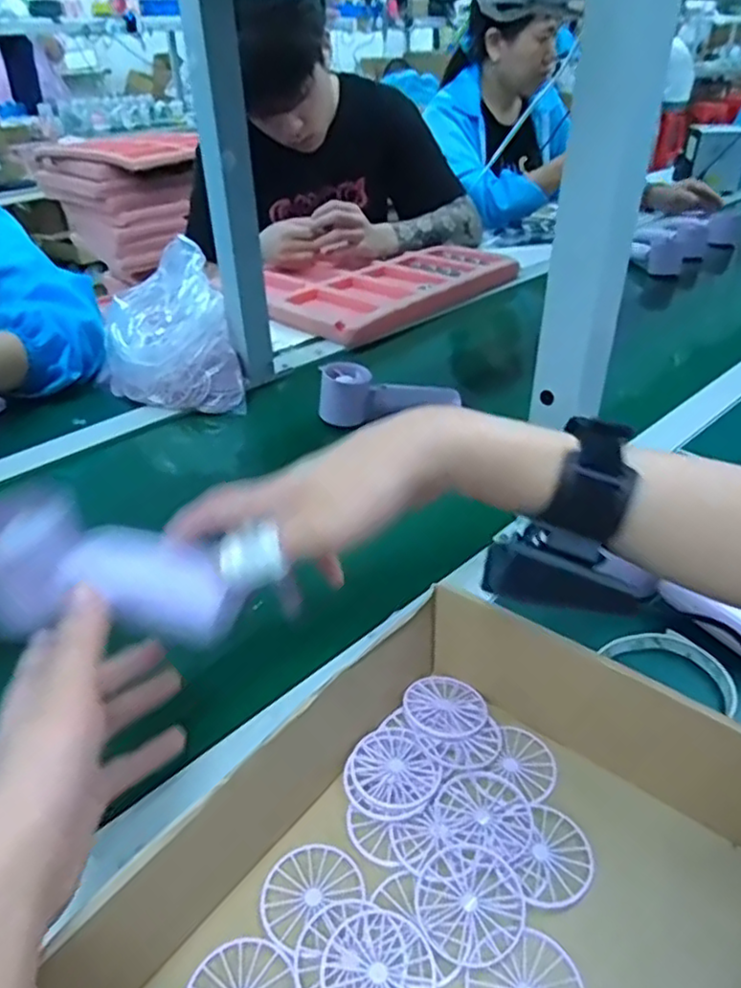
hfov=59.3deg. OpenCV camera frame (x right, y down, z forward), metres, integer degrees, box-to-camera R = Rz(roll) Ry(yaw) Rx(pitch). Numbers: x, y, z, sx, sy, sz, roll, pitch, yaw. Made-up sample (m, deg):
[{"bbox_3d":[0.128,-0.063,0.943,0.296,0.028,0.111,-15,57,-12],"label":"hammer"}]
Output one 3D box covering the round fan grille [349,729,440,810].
[{"bbox_3d":[0.013,0.158,0.371,0.045,0.009,0.049,-1,35,0],"label":"round fan grille"}]

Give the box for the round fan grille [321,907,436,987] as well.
[{"bbox_3d":[0.003,0.215,0.293,0.049,0.004,0.050,-1,35,0],"label":"round fan grille"}]

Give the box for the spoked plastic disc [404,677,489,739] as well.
[{"bbox_3d":[0.046,0.132,0.404,0.048,0.004,0.045,6,29,-3],"label":"spoked plastic disc"}]

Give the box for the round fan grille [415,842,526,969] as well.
[{"bbox_3d":[0.048,0.196,0.315,0.050,0.004,0.050,-1,35,0],"label":"round fan grille"}]

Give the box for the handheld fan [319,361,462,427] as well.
[{"bbox_3d":[0.022,-0.117,0.742,0.157,0.049,0.055,-2,35,-2],"label":"handheld fan"}]

